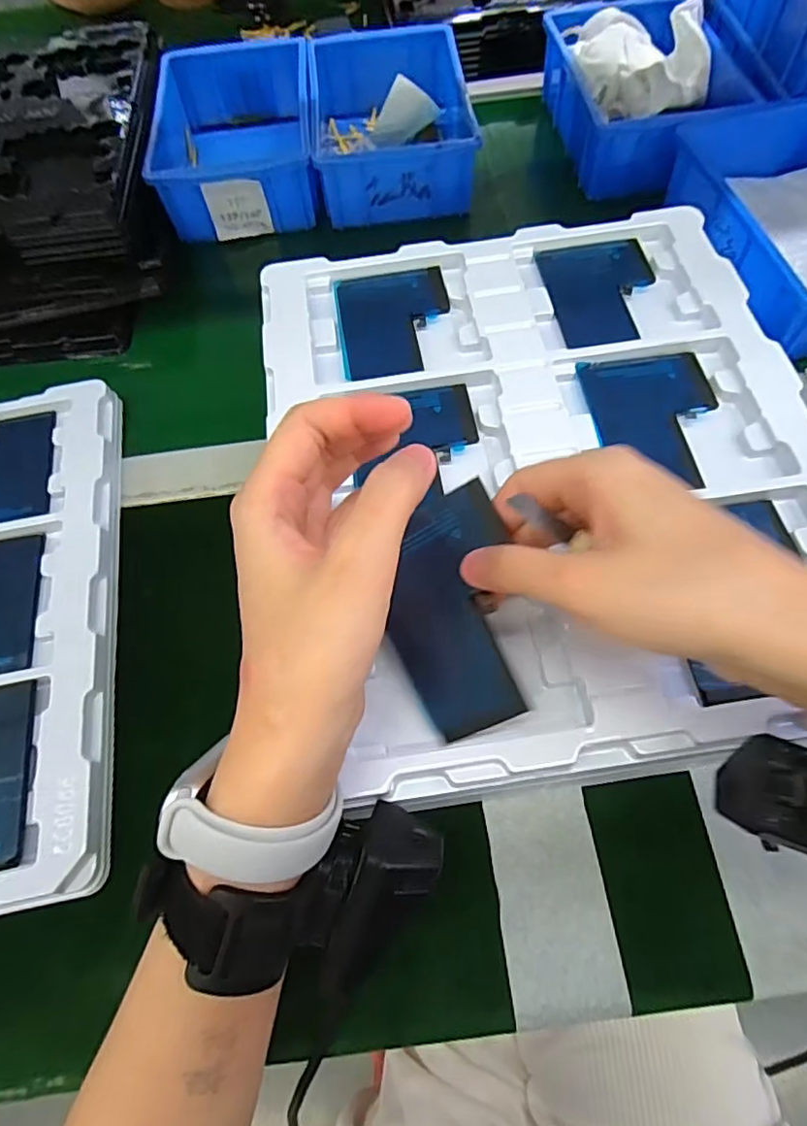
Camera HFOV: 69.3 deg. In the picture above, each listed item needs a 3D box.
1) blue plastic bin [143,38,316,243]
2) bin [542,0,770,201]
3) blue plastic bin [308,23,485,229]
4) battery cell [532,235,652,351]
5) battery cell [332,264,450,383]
[{"bbox_3d":[-0.152,-0.389,0.540,0.131,0.064,0.204,-8,65,-2],"label":"blue plastic bin"},{"bbox_3d":[0.212,-0.427,0.522,0.140,0.059,0.232,-8,65,-1],"label":"bin"},{"bbox_3d":[-0.014,-0.401,0.533,0.130,0.061,0.205,-6,65,0],"label":"blue plastic bin"},{"bbox_3d":[0.122,-0.167,0.358,0.066,0.006,0.086,-6,63,0],"label":"battery cell"},{"bbox_3d":[-0.005,-0.151,0.358,0.069,0.004,0.086,-9,63,-1],"label":"battery cell"}]

